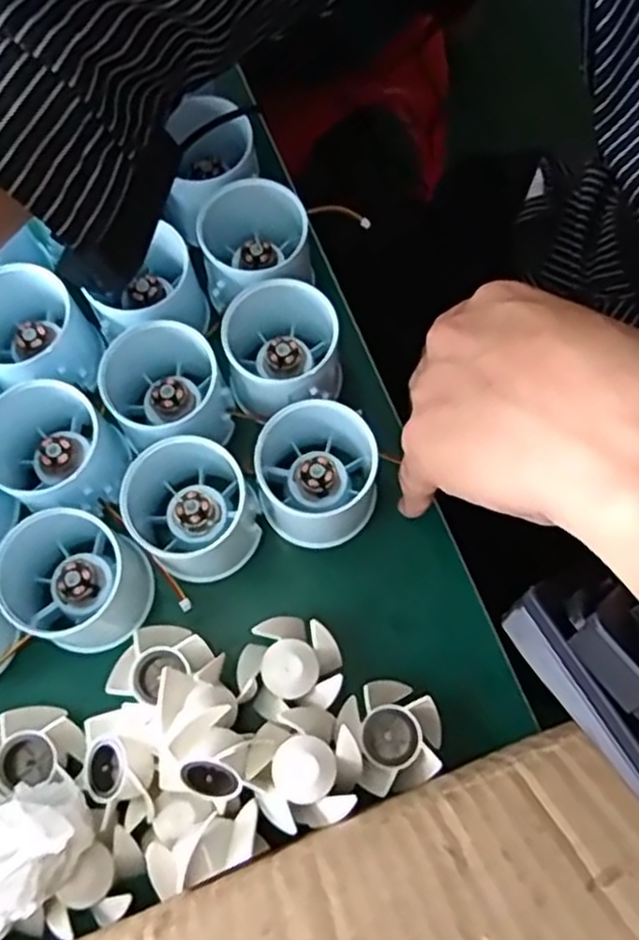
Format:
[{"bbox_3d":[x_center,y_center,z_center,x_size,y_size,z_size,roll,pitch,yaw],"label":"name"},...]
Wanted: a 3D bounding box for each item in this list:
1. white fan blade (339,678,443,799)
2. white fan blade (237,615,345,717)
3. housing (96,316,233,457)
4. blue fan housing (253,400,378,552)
[{"bbox_3d":[0.031,0.109,0.310,0.039,0.024,0.042,0,72,1],"label":"white fan blade"},{"bbox_3d":[-0.013,0.084,0.323,0.043,0.021,0.039,-11,73,-2],"label":"white fan blade"},{"bbox_3d":[-0.070,-0.035,0.344,0.052,0.047,0.048,0,72,1],"label":"housing"},{"bbox_3d":[-0.002,0.000,0.334,0.052,0.050,0.058,-22,73,-5],"label":"blue fan housing"}]

